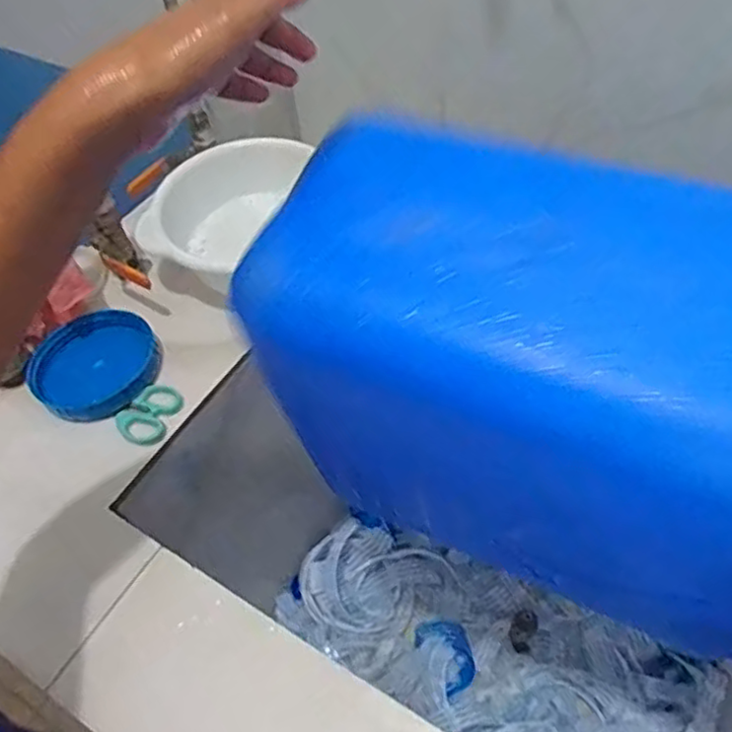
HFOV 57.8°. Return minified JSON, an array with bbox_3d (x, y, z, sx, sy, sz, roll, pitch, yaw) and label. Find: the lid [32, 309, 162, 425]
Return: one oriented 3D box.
[{"bbox_3d":[-0.268,-0.002,0.664,0.116,0.031,0.120,-3,53,4],"label":"lid"}]

